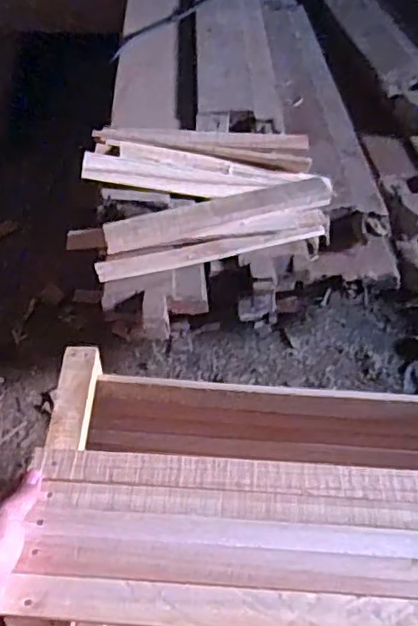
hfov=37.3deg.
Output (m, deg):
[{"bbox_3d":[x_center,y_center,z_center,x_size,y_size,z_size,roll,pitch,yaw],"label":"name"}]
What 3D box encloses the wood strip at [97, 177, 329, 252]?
[{"bbox_3d":[0.015,-0.129,0.801,0.298,0.011,0.050,-13,67,-7],"label":"wood strip"}]

